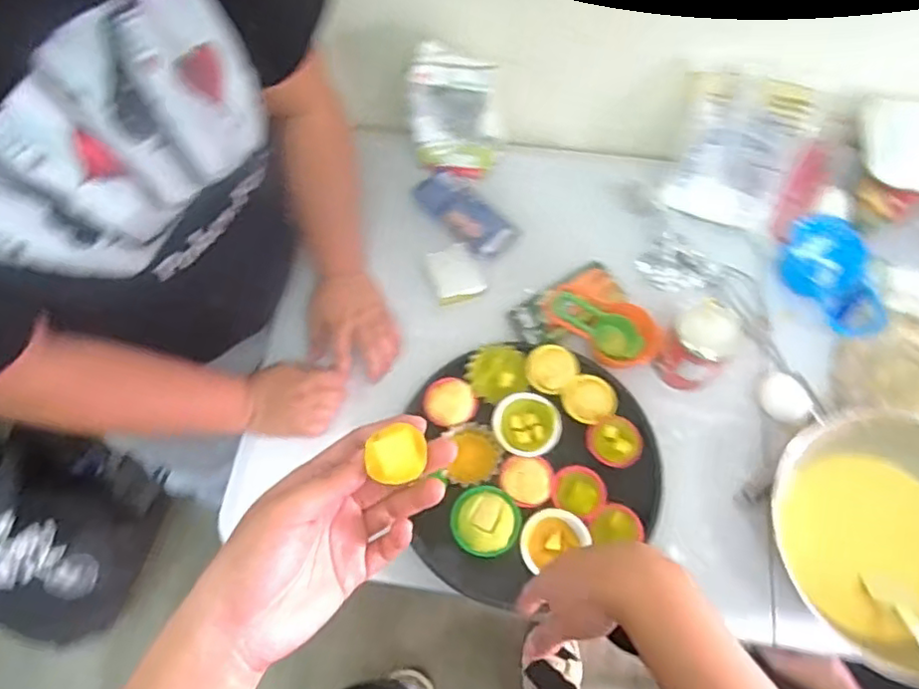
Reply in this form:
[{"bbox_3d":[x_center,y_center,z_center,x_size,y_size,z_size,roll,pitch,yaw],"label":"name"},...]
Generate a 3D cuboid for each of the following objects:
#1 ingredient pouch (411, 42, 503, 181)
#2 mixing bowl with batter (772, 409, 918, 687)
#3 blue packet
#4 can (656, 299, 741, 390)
[{"bbox_3d":[-0.007,-0.280,0.771,0.116,0.180,0.039,9,66,7],"label":"ingredient pouch"},{"bbox_3d":[0.418,0.185,0.606,0.207,0.091,0.238,-40,70,-15],"label":"mixing bowl with batter"},{"bbox_3d":[0.006,-0.169,0.813,0.063,0.015,0.147,-40,70,-15],"label":"blue packet"},{"bbox_3d":[0.266,0.004,0.710,0.069,0.101,0.066,-1,65,2],"label":"can"}]

